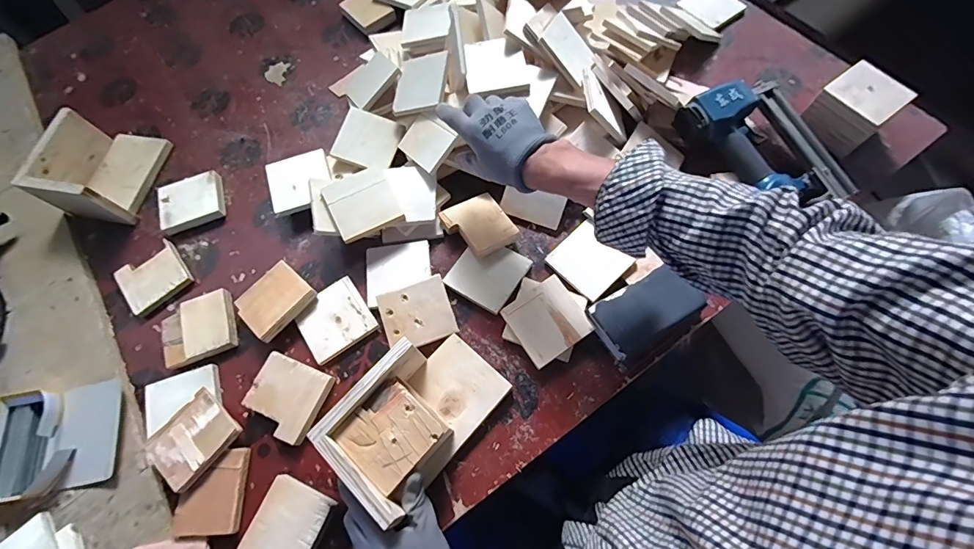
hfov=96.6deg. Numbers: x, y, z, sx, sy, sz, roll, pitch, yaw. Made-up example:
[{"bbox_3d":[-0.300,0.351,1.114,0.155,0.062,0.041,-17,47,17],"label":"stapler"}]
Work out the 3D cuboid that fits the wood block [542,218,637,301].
[{"bbox_3d":[0.140,-0.020,0.595,0.081,0.008,0.091,-44,69,-3],"label":"wood block"}]

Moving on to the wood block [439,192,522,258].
[{"bbox_3d":[-0.011,-0.071,0.628,0.085,0.019,0.093,-28,68,-10],"label":"wood block"}]

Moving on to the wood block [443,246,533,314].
[{"bbox_3d":[0.001,-0.002,0.608,0.089,0.012,0.094,31,70,15],"label":"wood block"}]

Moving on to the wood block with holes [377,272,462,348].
[{"bbox_3d":[-0.093,0.051,0.579,0.091,0.012,0.083,-19,79,-5],"label":"wood block with holes"}]

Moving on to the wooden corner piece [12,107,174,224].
[{"bbox_3d":[-0.613,-0.173,0.685,0.128,0.092,0.162,5,66,5],"label":"wooden corner piece"}]

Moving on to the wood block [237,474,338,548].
[{"bbox_3d":[-0.225,0.287,0.489,0.079,0.021,0.092,19,68,10],"label":"wood block"}]

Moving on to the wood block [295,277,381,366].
[{"bbox_3d":[-0.208,0.060,0.593,0.091,0.007,0.091,-33,69,-12],"label":"wood block"}]

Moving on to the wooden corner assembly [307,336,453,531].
[{"bbox_3d":[-0.097,0.167,0.484,0.119,0.076,0.138,39,74,15],"label":"wooden corner assembly"}]

